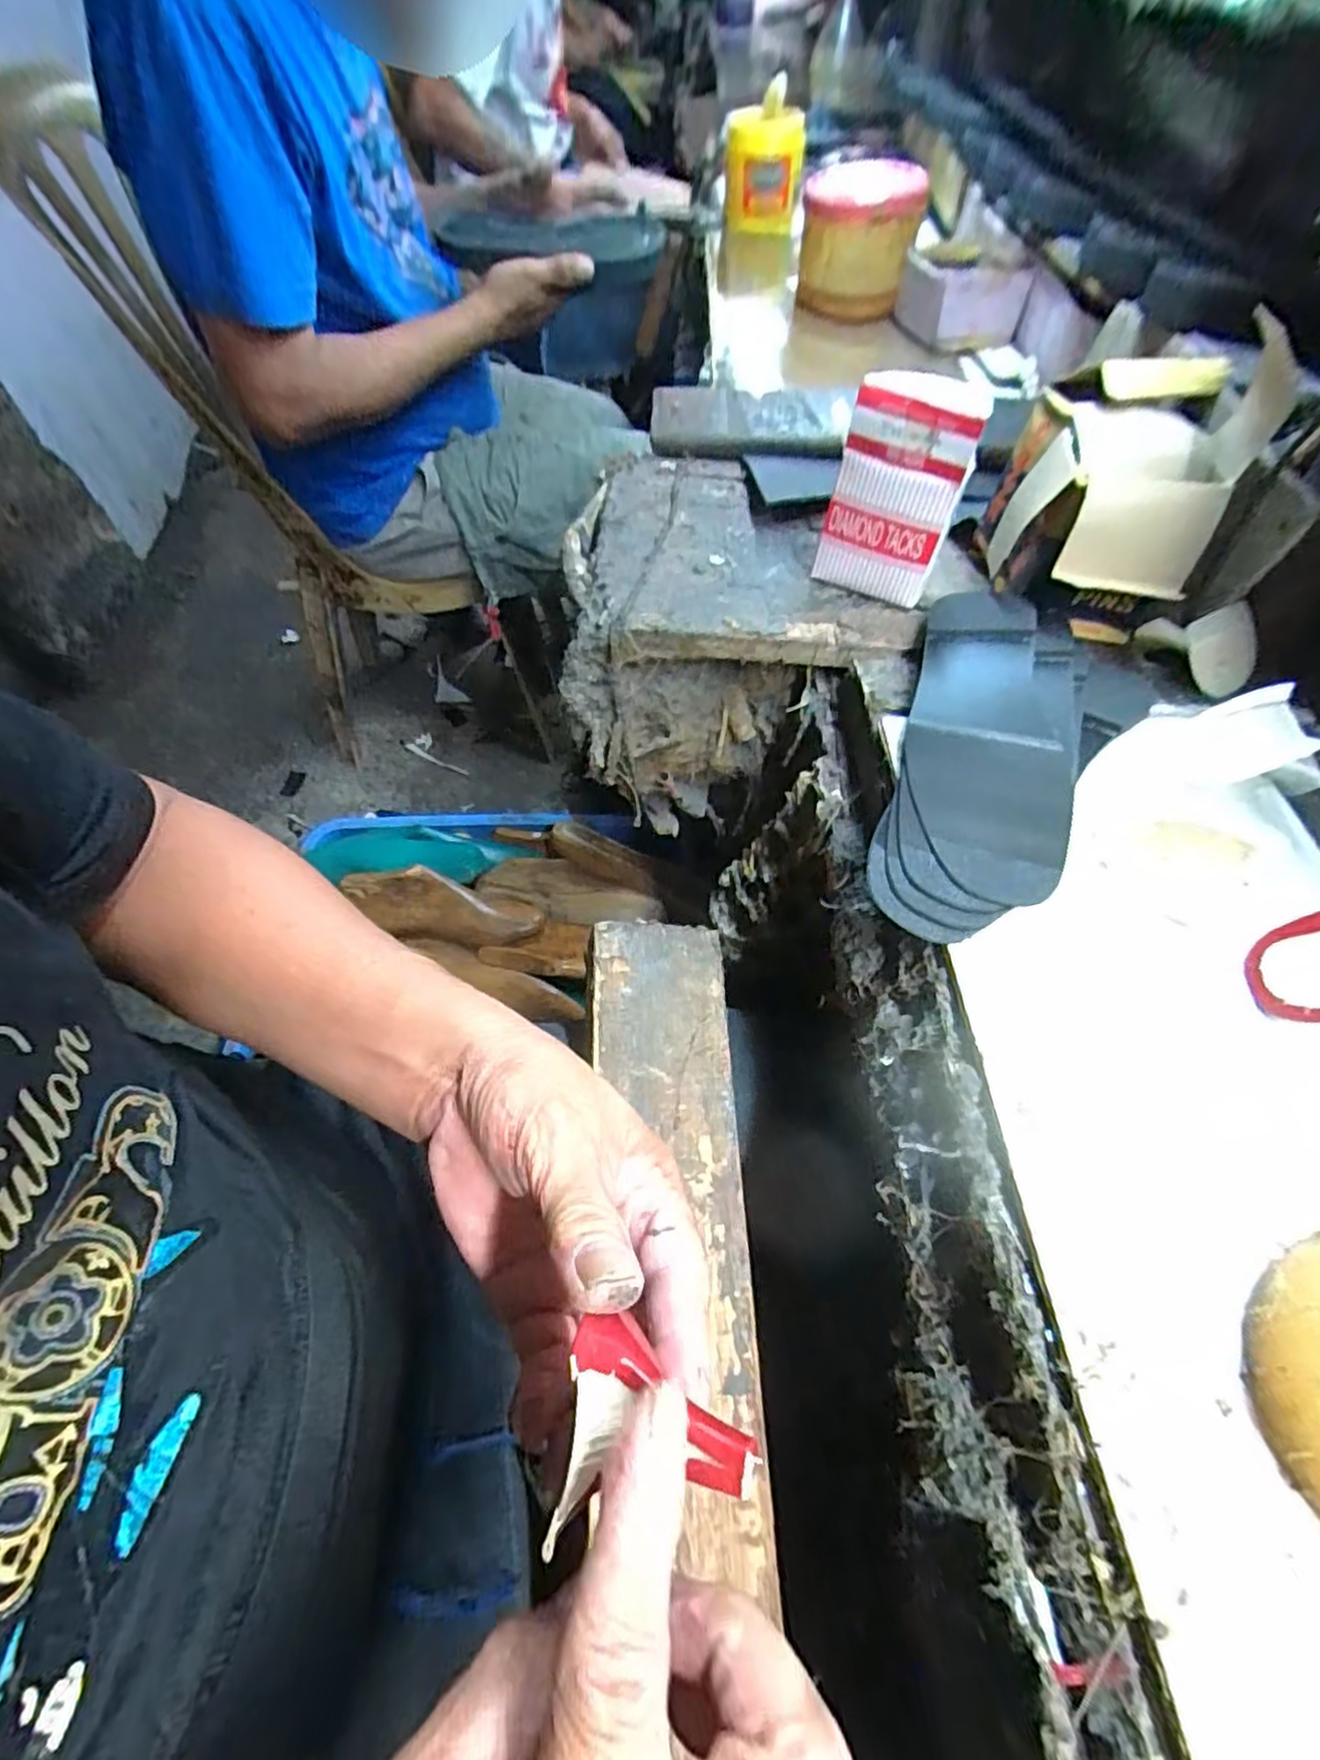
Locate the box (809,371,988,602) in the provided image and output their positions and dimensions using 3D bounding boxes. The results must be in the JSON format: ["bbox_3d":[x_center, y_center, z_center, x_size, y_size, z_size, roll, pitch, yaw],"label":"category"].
[{"bbox_3d":[0.142,-0.233,0.422,0.073,0.123,0.021,28,61,18],"label":"box"}]

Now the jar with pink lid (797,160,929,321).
[{"bbox_3d":[0.206,-0.659,0.719,0.113,0.103,0.114,13,58,9],"label":"jar with pink lid"}]

